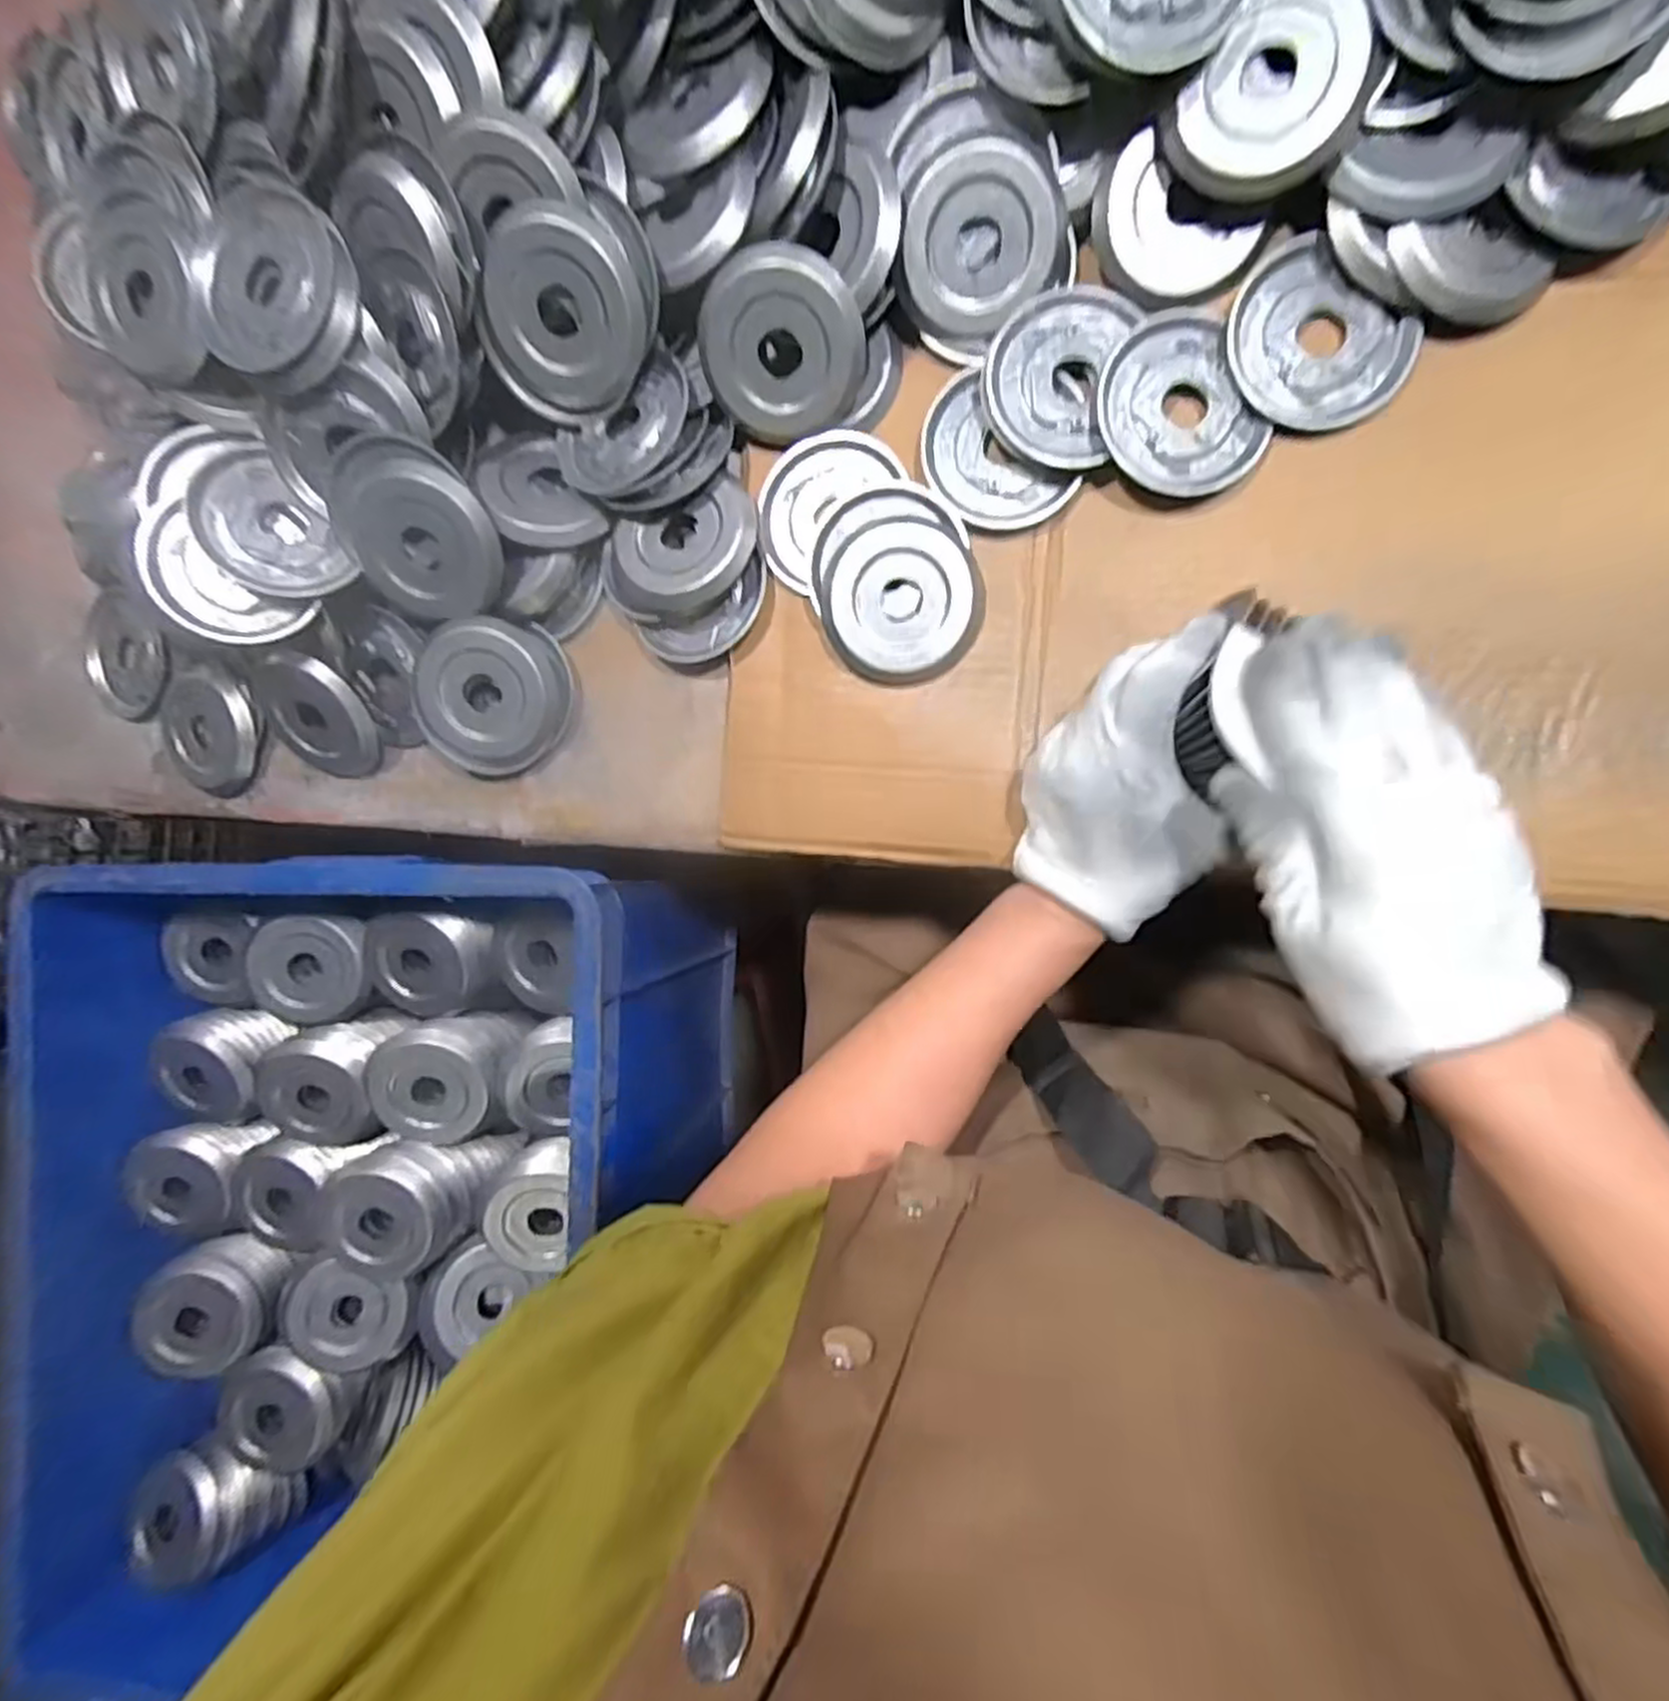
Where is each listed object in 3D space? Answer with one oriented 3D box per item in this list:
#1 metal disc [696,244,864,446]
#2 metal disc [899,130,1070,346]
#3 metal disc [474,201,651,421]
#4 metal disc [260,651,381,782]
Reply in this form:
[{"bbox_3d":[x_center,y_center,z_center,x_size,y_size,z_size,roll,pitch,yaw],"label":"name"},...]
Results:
[{"bbox_3d":[-0.027,-0.259,0.399,0.083,0.020,0.084,4,123,7],"label":"metal disc"},{"bbox_3d":[0.070,-0.302,0.381,0.080,0.011,0.076,2,113,4],"label":"metal disc"},{"bbox_3d":[-0.143,-0.279,0.407,0.085,0.017,0.090,7,135,7],"label":"metal disc"},{"bbox_3d":[-0.331,-0.085,0.492,0.075,0.016,0.078,12,128,16],"label":"metal disc"}]

